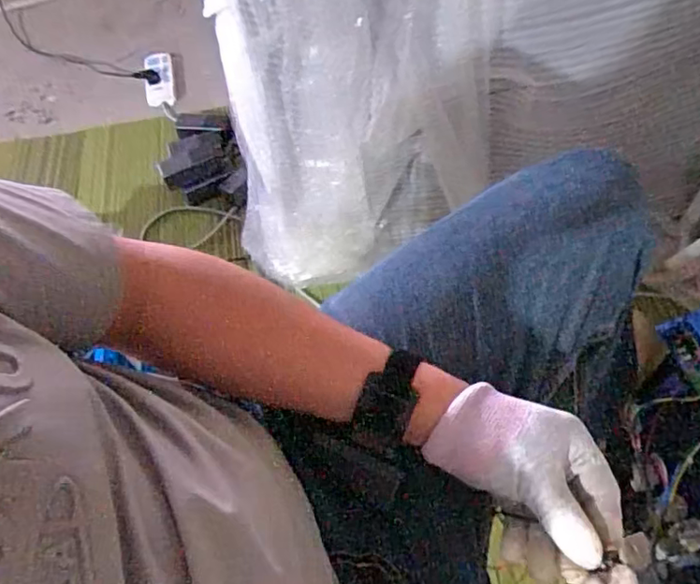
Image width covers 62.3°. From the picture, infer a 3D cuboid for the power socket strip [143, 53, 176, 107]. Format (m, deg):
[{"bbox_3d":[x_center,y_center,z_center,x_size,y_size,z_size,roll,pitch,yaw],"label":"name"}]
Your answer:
[{"bbox_3d":[-0.498,-0.560,1.511,0.080,0.048,0.172,-13,59,-3],"label":"power socket strip"}]

